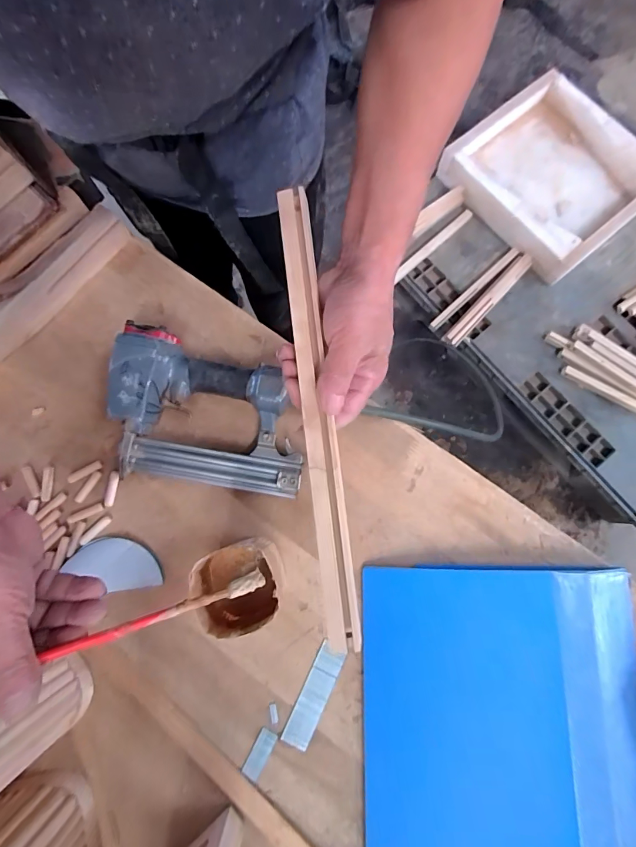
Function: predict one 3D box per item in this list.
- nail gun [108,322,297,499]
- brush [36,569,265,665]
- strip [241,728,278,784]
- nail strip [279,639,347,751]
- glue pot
[{"bbox_3d":[-0.122,-0.013,0.453,0.213,0.067,0.161,7,78,2],"label":"nail gun"},{"bbox_3d":[-0.152,0.145,0.272,0.248,0.014,0.014,-9,76,-31],"label":"brush"},{"bbox_3d":[-0.062,0.348,0.420,0.019,0.004,0.048,27,80,6],"label":"strip"},{"bbox_3d":[-0.004,0.293,0.431,0.027,0.004,0.104,25,79,6],"label":"nail strip"},{"bbox_3d":[-0.081,0.163,0.408,0.081,0.089,0.076,0,78,1],"label":"glue pot"}]

